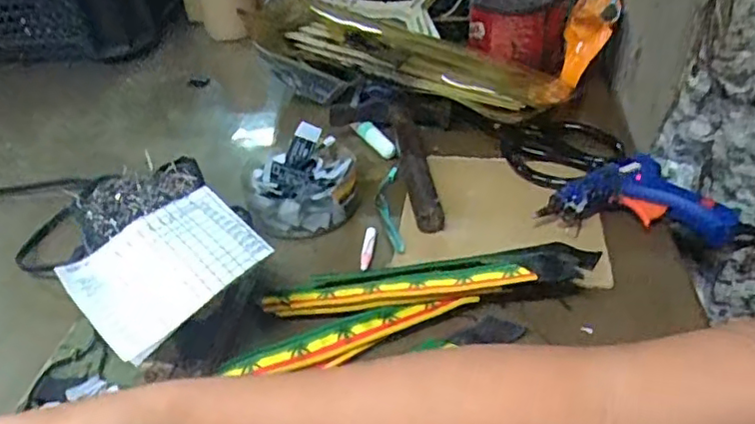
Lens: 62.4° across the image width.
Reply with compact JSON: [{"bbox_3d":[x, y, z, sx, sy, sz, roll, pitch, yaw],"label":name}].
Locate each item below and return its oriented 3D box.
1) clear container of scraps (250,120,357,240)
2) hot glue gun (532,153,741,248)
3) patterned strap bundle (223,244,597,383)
[{"bbox_3d":[-0.062,-0.030,0.538,0.085,0.044,0.099,-3,38,3],"label":"clear container of scraps"},{"bbox_3d":[0.207,-0.013,0.494,0.138,0.025,0.085,11,41,20],"label":"hot glue gun"},{"bbox_3d":[0.041,0.046,0.436,0.234,0.025,0.049,-7,38,-2],"label":"patterned strap bundle"}]

